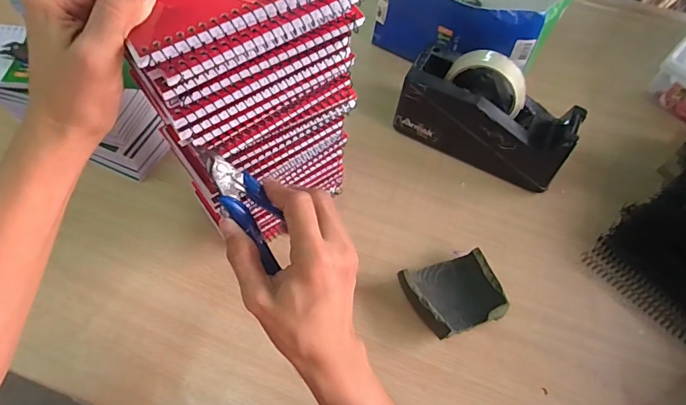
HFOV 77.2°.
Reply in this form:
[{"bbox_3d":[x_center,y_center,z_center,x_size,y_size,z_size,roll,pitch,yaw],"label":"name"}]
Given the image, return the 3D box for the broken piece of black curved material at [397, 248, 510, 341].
[{"bbox_3d":[0.112,0.096,0.444,0.089,0.035,0.074,-17,61,-14],"label":"broken piece of black curved material"}]

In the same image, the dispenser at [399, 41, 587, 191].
[{"bbox_3d":[0.173,-0.105,0.514,0.202,0.107,0.075,26,63,9],"label":"dispenser"}]

